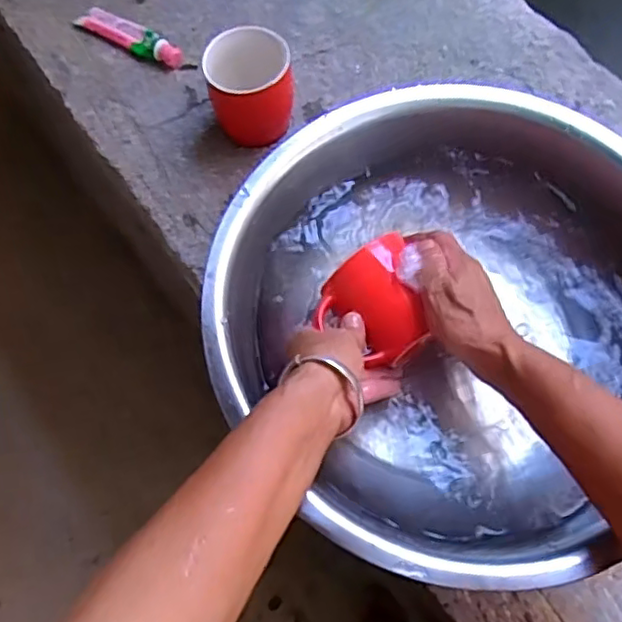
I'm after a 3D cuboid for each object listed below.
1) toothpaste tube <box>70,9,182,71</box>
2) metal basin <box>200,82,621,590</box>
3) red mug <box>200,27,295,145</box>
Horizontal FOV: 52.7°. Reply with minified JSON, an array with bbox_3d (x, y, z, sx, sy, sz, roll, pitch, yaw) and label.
[{"bbox_3d":[-0.199,-0.299,0.683,0.135,0.016,0.030,29,74,12],"label":"toothpaste tube"},{"bbox_3d":[0.107,0.002,0.471,0.332,0.099,0.341,-1,70,2],"label":"metal basin"},{"bbox_3d":[-0.056,-0.208,0.588,0.078,0.080,0.067,-19,71,-4],"label":"red mug"}]

